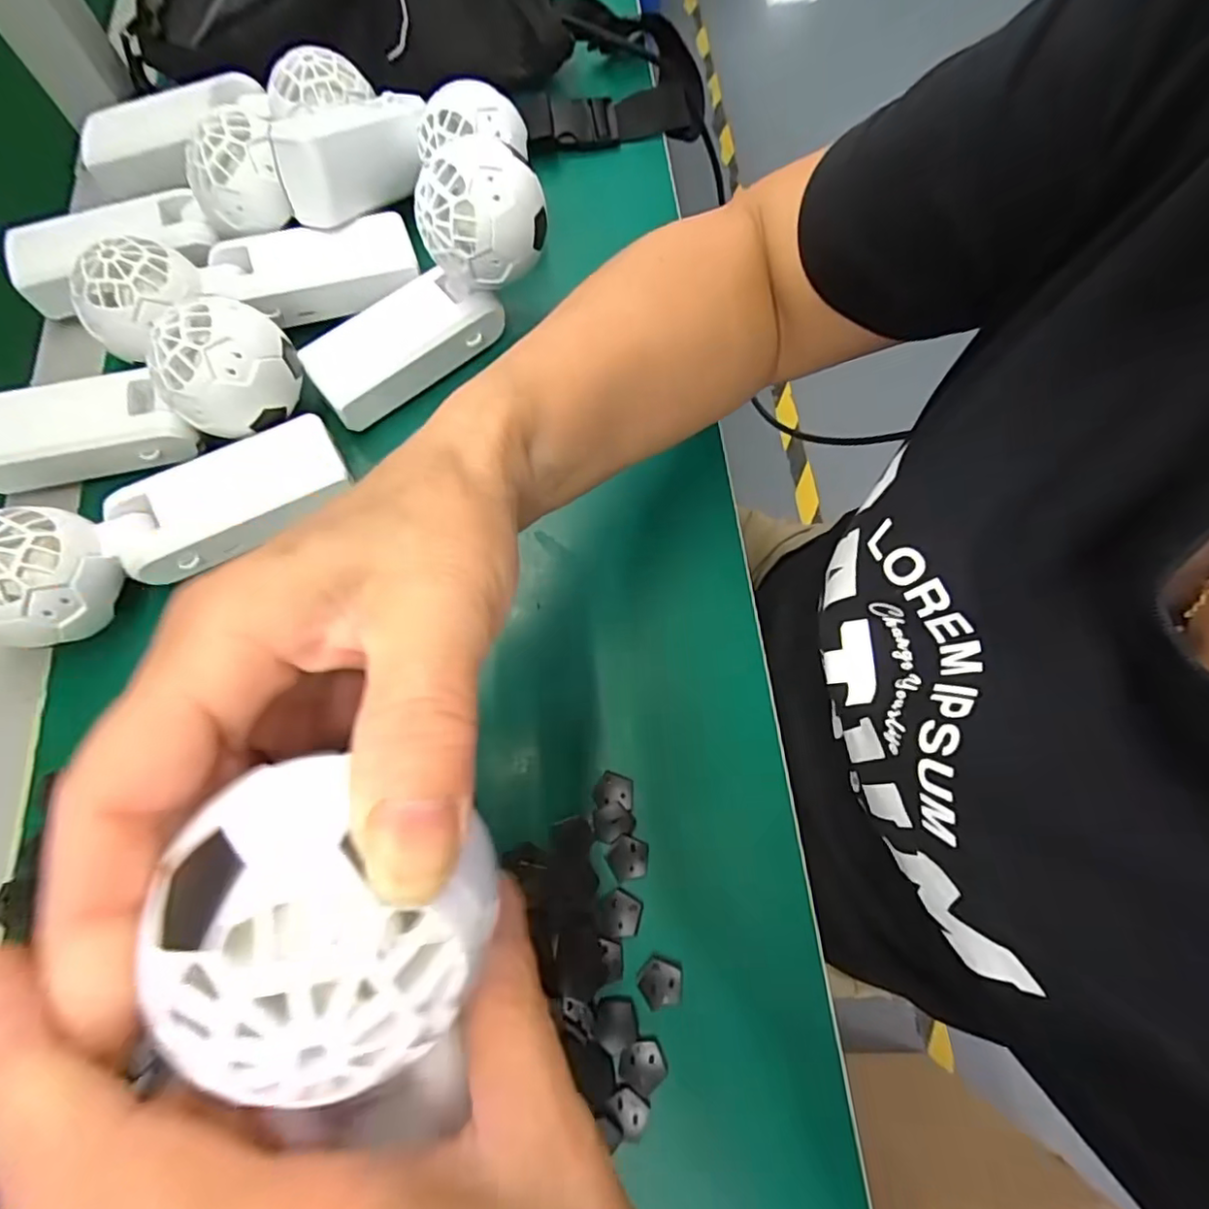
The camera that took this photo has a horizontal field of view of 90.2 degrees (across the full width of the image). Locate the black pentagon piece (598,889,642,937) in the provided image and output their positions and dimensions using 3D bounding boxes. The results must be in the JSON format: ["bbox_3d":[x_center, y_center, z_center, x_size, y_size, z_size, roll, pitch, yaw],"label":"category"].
[{"bbox_3d":[0.007,0.134,0.261,0.018,0.004,0.018,-2,71,0],"label":"black pentagon piece"}]

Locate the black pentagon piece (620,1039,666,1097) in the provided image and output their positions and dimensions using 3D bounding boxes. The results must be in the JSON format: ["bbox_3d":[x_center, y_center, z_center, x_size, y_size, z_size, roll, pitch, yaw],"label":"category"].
[{"bbox_3d":[0.016,0.186,0.243,0.018,0.004,0.018,-42,76,-13],"label":"black pentagon piece"}]

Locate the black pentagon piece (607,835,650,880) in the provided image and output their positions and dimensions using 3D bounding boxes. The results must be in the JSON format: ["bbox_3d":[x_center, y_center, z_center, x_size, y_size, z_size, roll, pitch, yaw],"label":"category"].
[{"bbox_3d":[0.011,0.113,0.267,0.017,0.004,0.018,22,73,7],"label":"black pentagon piece"}]

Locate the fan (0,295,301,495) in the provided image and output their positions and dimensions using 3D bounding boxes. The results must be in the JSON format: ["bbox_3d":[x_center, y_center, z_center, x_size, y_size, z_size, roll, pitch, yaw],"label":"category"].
[{"bbox_3d":[-0.237,-0.099,0.298,0.167,0.049,0.050,-14,71,10],"label":"fan"}]

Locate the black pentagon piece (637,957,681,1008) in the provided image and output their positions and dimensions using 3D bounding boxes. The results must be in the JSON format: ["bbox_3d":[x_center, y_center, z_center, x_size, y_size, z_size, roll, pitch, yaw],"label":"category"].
[{"bbox_3d":[0.023,0.159,0.252,0.017,0.004,0.017,19,73,7],"label":"black pentagon piece"}]

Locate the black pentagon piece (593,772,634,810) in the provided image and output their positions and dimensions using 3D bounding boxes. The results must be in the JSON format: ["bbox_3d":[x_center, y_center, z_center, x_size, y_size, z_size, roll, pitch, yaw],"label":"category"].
[{"bbox_3d":[0.004,0.086,0.280,0.018,0.006,0.016,3,71,1],"label":"black pentagon piece"}]

